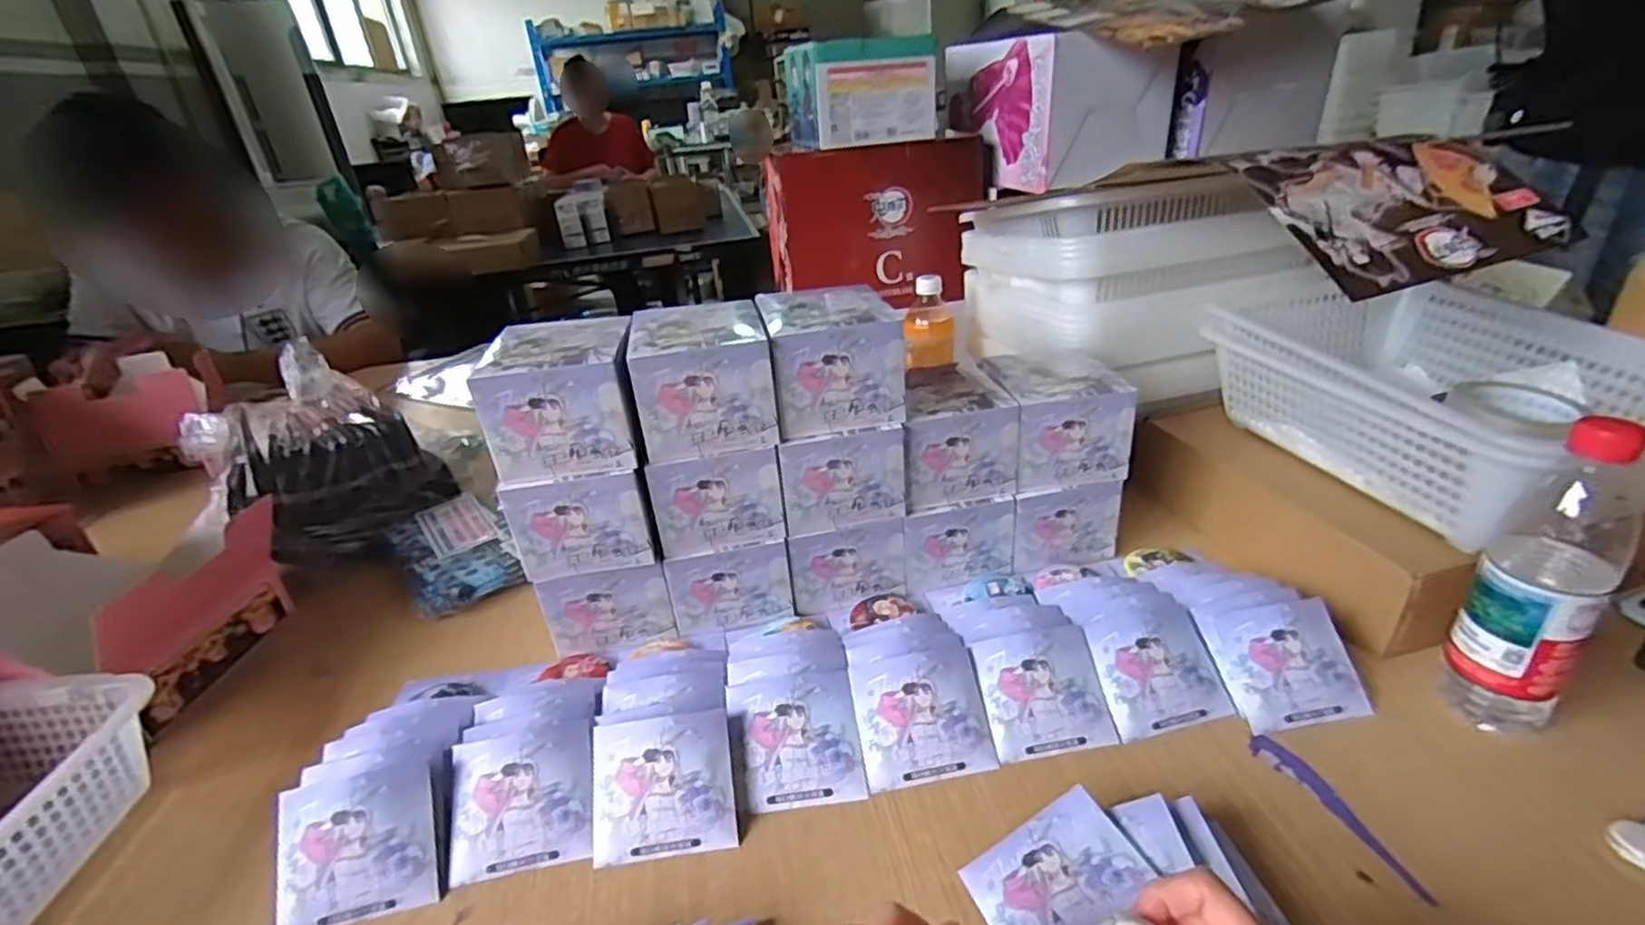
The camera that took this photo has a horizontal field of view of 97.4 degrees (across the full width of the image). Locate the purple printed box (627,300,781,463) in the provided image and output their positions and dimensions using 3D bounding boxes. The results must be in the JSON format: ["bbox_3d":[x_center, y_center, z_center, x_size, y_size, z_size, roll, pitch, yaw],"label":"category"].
[{"bbox_3d":[-0.099,-0.072,0.607,0.105,0.092,0.110,-9,28,-8],"label":"purple printed box"}]

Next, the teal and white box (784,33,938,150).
[{"bbox_3d":[0.050,-0.491,0.959,0.183,0.118,0.121,-7,28,-4],"label":"teal and white box"}]

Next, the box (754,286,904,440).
[{"bbox_3d":[0.006,-0.086,0.631,0.104,0.110,0.114,-9,28,-7],"label":"box"}]

